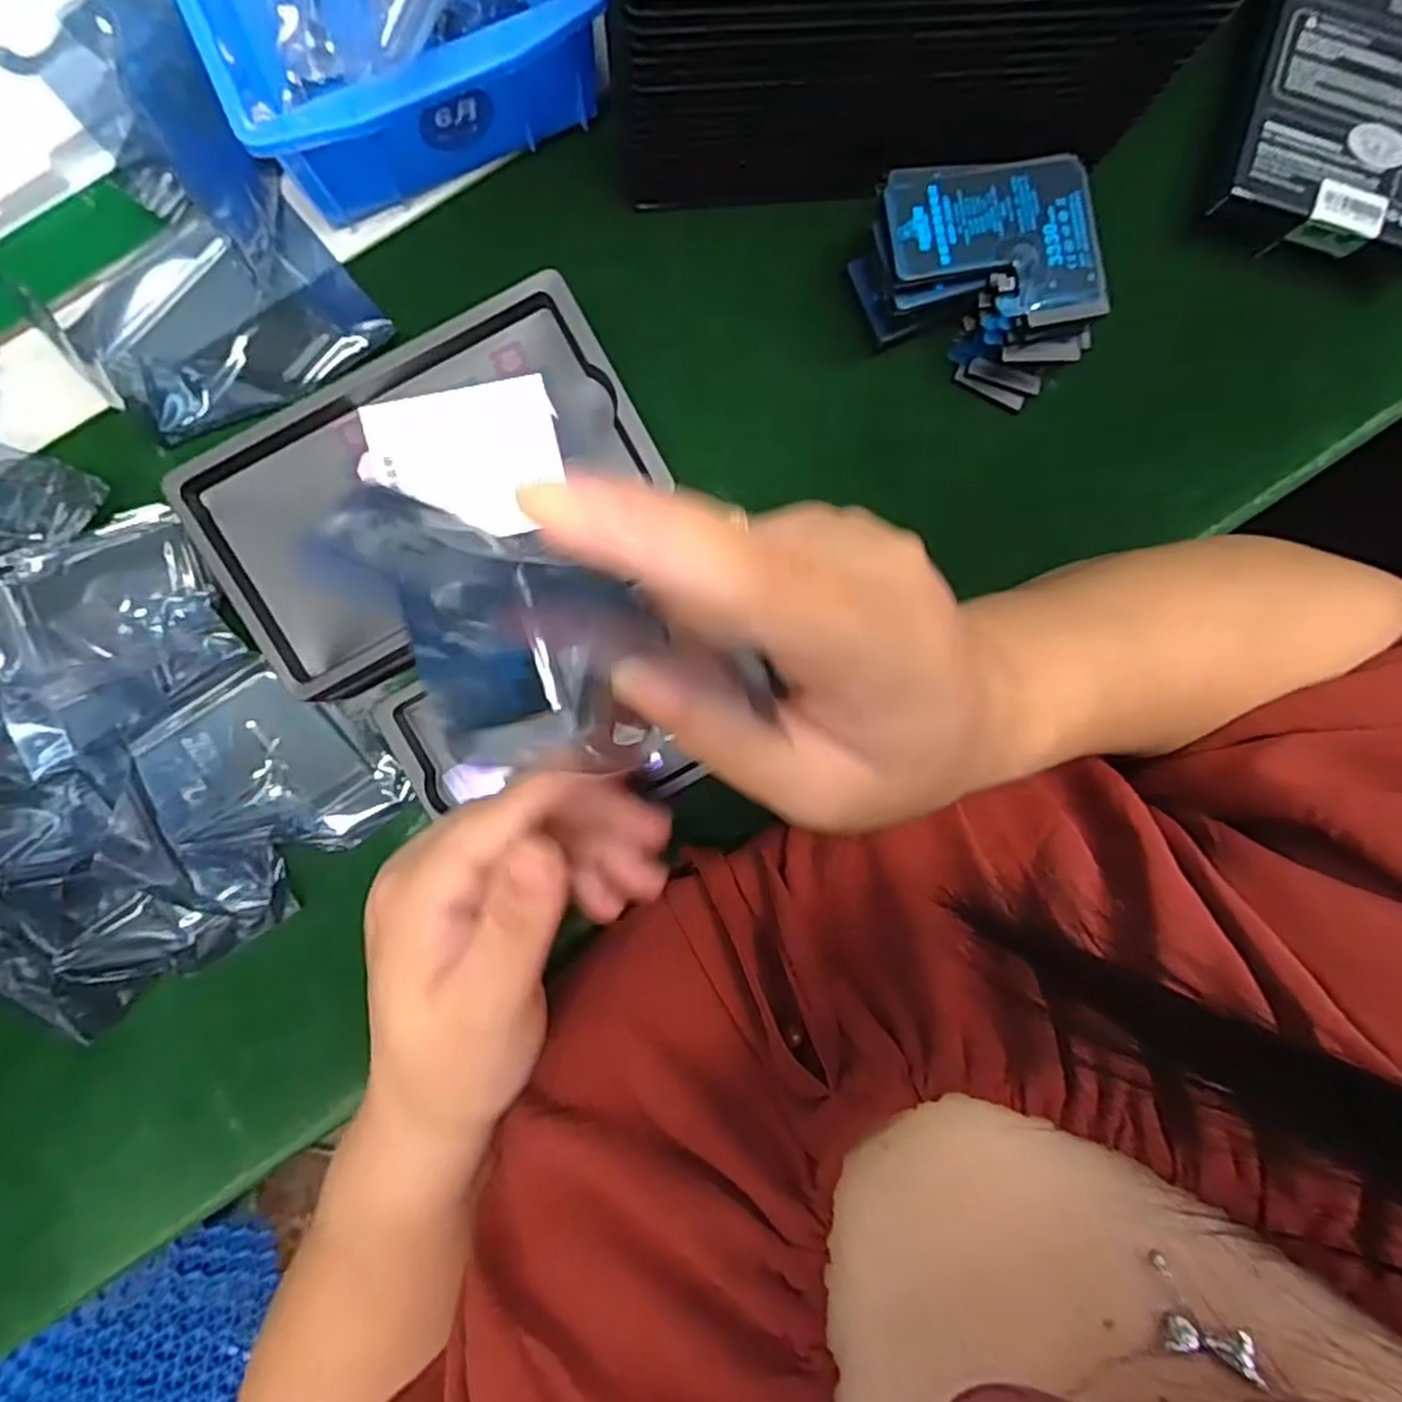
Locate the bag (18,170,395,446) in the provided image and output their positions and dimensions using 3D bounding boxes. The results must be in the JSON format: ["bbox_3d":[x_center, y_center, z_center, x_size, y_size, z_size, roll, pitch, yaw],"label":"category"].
[{"bbox_3d":[-0.194,-0.153,0.312,0.113,0.011,0.076,-27,95,-3],"label":"bag"}]

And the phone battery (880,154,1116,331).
[{"bbox_3d":[0.108,-0.169,0.286,0.076,0.006,0.057,-8,93,-4],"label":"phone battery"}]

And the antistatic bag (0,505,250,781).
[{"bbox_3d":[-0.232,-0.023,0.304,0.089,0.008,0.074,-24,94,-3],"label":"antistatic bag"}]

